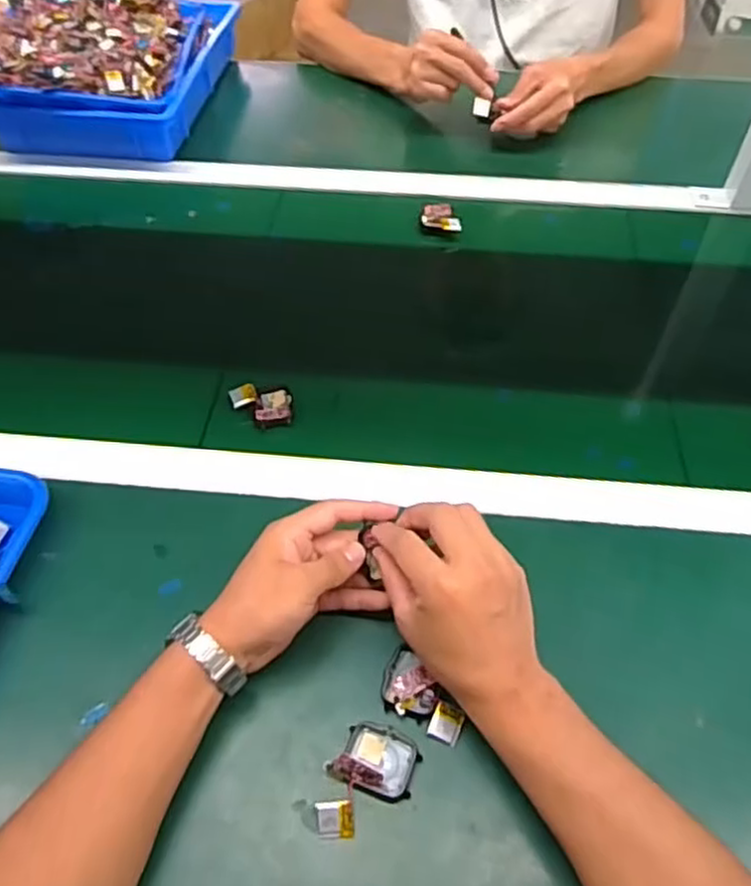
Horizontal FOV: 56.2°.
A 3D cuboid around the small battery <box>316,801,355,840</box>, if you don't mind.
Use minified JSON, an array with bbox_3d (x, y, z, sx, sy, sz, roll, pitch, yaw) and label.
[{"bbox_3d":[-0.024,0.229,0.427,0.022,0.009,0.020,-6,53,-4],"label":"small battery"}]

